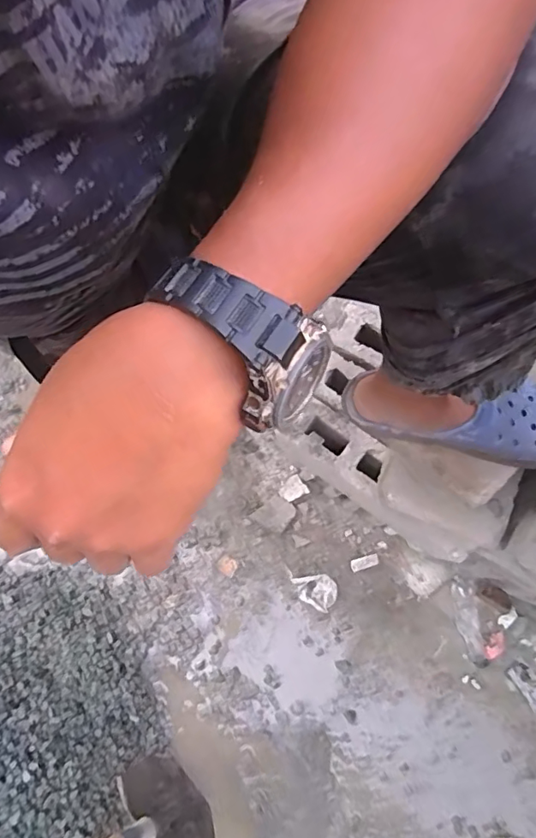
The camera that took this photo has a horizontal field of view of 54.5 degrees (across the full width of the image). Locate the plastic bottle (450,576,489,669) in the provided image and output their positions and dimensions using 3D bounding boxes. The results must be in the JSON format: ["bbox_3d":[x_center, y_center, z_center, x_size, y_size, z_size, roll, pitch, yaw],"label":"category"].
[{"bbox_3d":[0.459,0.469,1.195,0.053,0.040,0.200,-11,75,1],"label":"plastic bottle"}]

